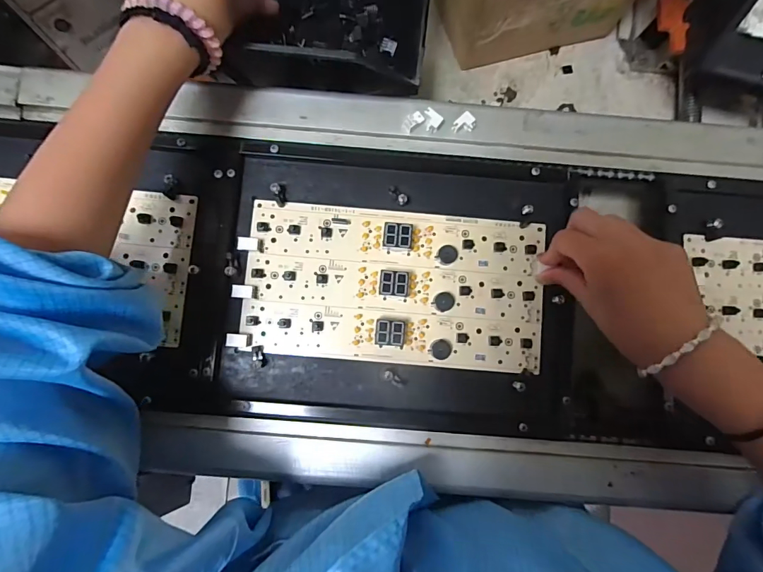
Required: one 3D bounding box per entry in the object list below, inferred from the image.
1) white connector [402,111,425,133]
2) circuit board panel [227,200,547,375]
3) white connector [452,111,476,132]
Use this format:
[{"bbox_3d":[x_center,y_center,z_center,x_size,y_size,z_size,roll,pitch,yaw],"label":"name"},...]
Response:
[{"bbox_3d":[0.027,-0.143,0.362,0.019,0.009,0.012,-38,87,-3],"label":"white connector"},{"bbox_3d":[0.011,-0.001,0.354,0.255,0.020,0.130,5,86,0],"label":"circuit board panel"},{"bbox_3d":[0.072,-0.140,0.360,0.015,0.011,0.017,42,86,2],"label":"white connector"}]

